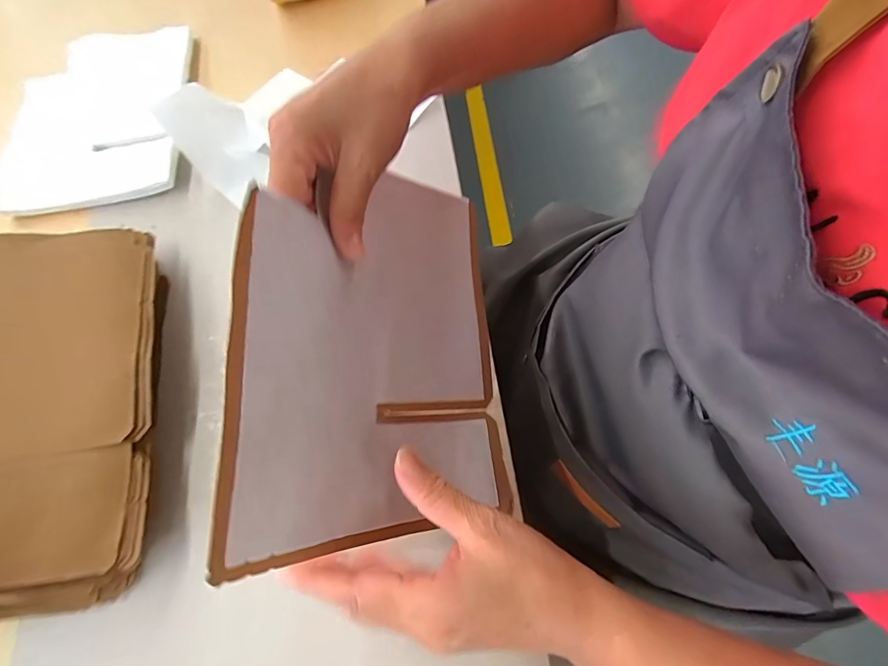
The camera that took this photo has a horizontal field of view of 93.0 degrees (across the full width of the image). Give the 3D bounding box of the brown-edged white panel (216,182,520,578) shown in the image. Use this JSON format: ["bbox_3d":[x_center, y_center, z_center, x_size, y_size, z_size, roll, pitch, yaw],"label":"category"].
[{"bbox_3d":[-0.038,0.004,0.272,0.028,0.185,0.240,-12,74,43],"label":"brown-edged white panel"}]

